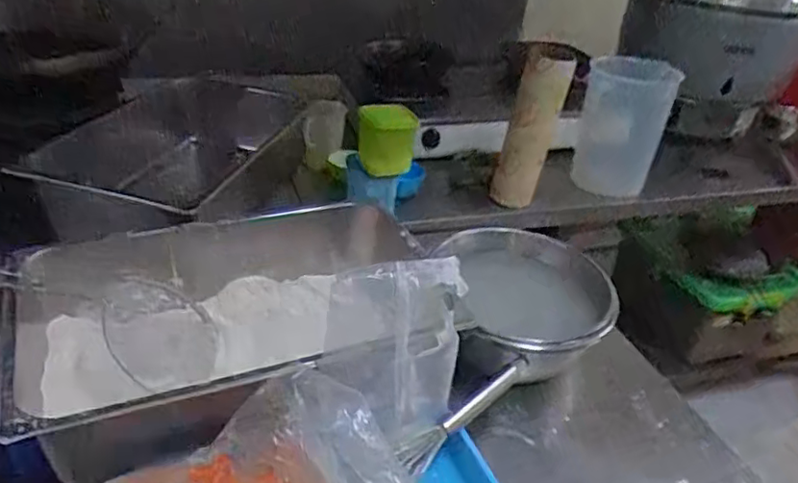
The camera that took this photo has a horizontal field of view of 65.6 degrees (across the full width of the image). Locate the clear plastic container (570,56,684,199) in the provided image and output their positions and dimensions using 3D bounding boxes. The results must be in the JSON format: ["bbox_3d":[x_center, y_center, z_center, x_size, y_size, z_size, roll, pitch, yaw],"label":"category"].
[{"bbox_3d":[0.483,-0.238,1.352,0.164,0.291,0.142,20,35,21],"label":"clear plastic container"}]

